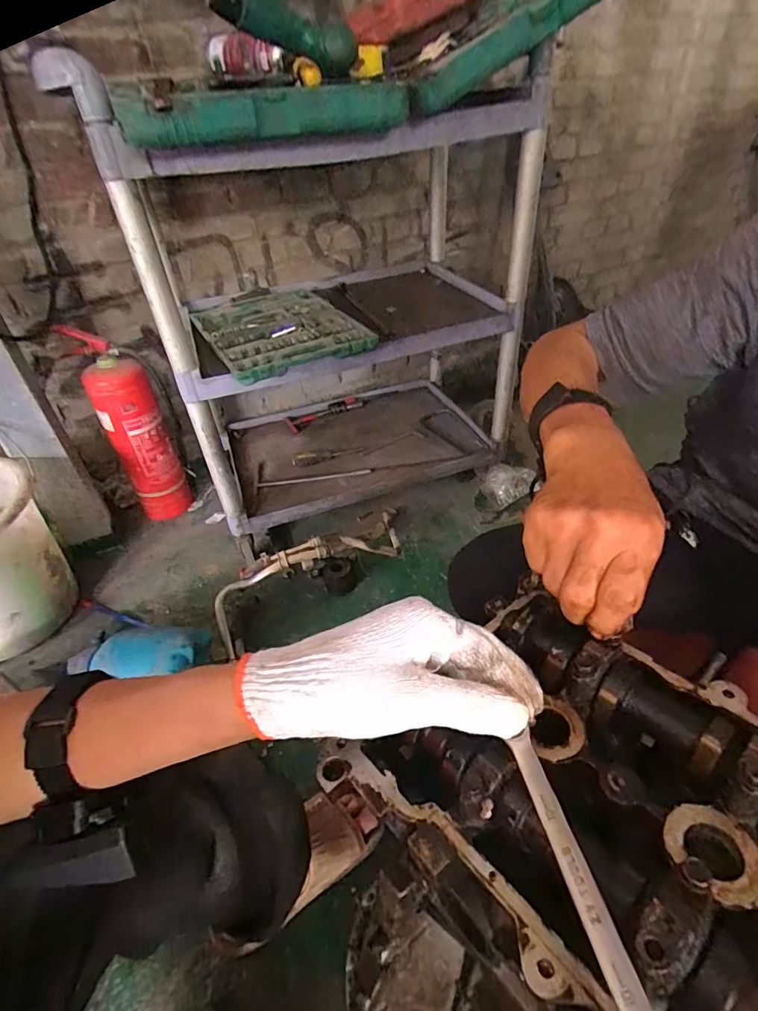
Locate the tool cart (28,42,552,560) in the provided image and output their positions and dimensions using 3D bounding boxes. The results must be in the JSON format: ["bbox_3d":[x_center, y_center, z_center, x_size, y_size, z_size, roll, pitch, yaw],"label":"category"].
[{"bbox_3d":[-0.075,-0.395,1.030,0.773,0.719,0.501,-22,42,-20],"label":"tool cart"}]

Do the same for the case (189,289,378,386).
[{"bbox_3d":[-0.202,-0.346,0.944,0.264,0.038,0.344,-24,43,-21],"label":"case"}]

